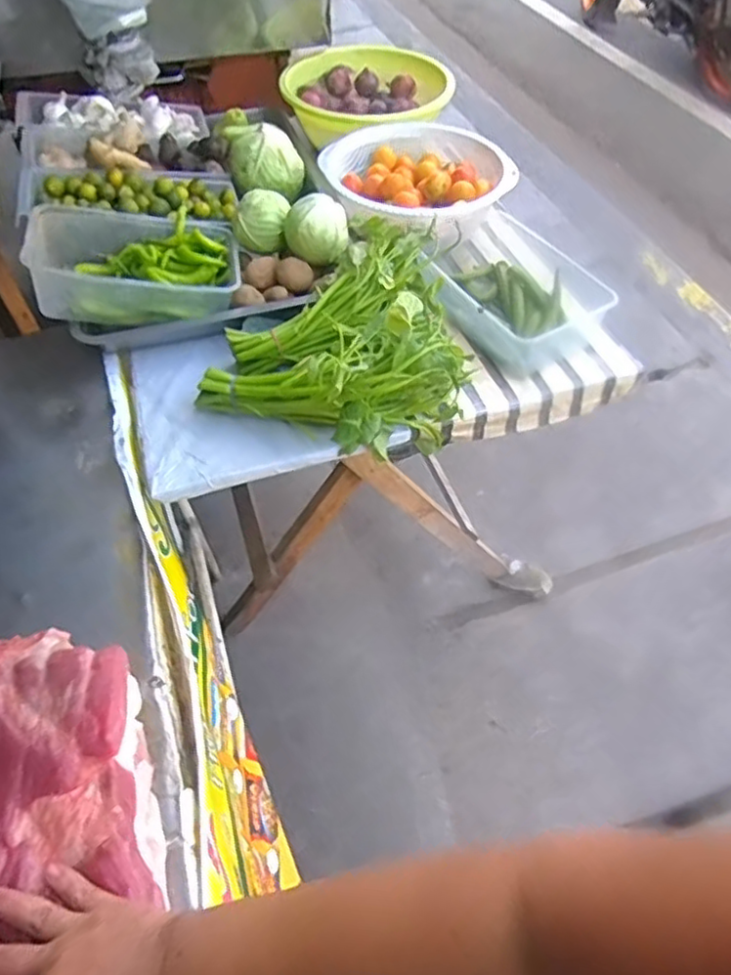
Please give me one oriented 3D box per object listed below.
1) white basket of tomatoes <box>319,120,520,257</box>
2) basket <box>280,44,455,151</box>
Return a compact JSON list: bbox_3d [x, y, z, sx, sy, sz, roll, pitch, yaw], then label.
[{"bbox_3d":[0.069,-0.449,0.979,0.278,0.075,0.263,35,61,25],"label":"white basket of tomatoes"},{"bbox_3d":[0.002,-0.674,1.147,0.274,0.077,0.299,-2,54,3],"label":"basket"}]

